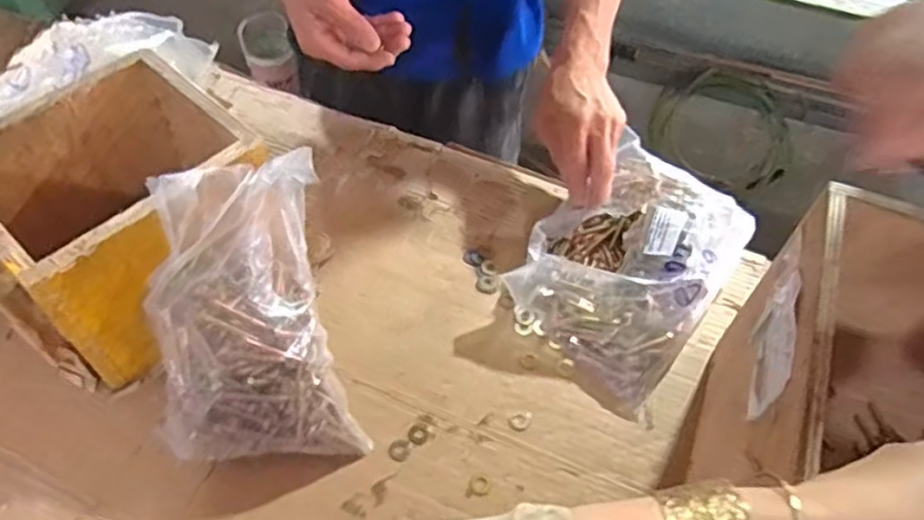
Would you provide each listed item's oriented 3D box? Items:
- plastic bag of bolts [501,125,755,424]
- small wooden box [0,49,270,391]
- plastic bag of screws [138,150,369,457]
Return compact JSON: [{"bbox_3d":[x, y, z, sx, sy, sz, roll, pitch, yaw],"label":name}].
[{"bbox_3d":[0.168,-0.004,0.690,0.182,0.062,0.264,32,58,19],"label":"plastic bag of bolts"},{"bbox_3d":[-0.299,-0.039,0.615,0.191,0.167,0.229,36,60,22],"label":"small wooden box"},{"bbox_3d":[-0.183,0.051,0.551,0.163,0.085,0.251,-13,87,-6],"label":"plastic bag of screws"}]

